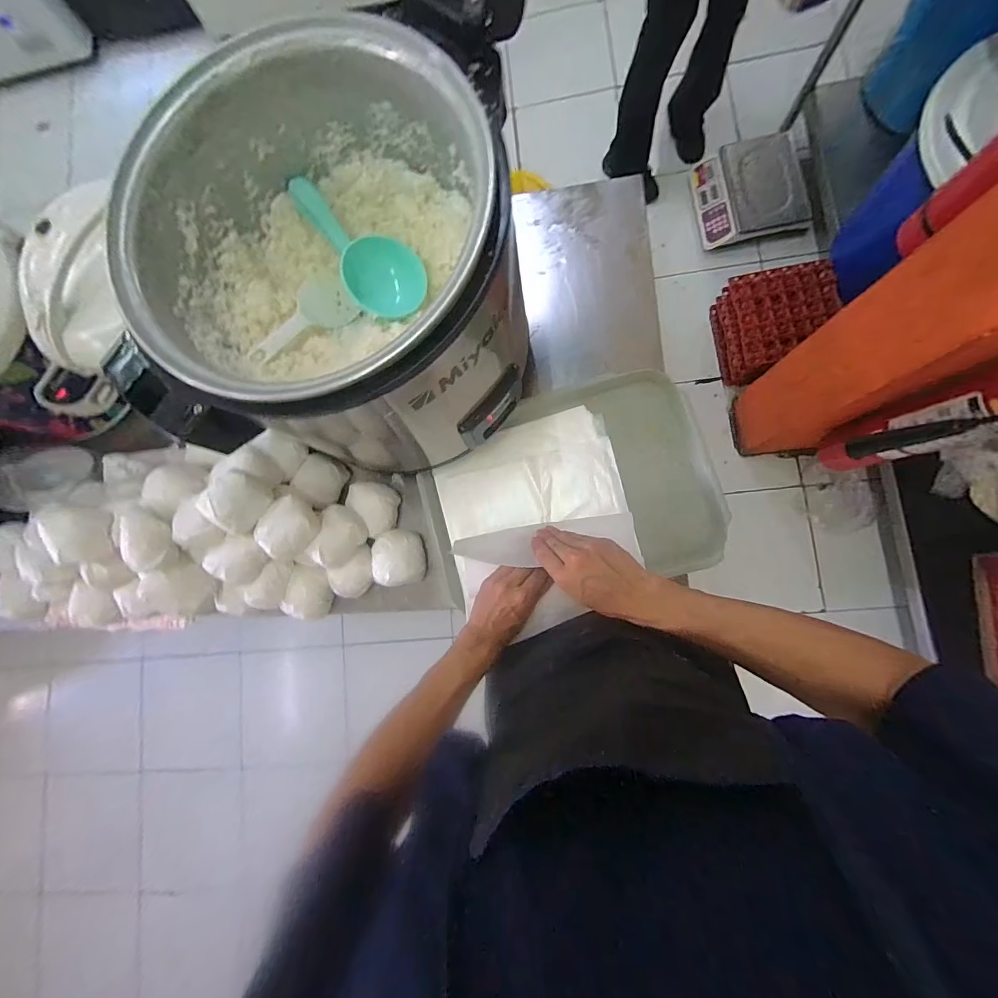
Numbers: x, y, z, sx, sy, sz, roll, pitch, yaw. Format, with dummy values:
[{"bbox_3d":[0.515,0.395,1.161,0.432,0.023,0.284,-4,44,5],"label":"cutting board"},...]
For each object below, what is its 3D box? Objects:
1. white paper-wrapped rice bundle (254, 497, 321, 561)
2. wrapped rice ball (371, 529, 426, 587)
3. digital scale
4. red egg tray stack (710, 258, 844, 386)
[{"bbox_3d":[-0.288,0.039,0.567,0.060,0.051,0.078,41,89,9],"label":"white paper-wrapped rice bundle"},{"bbox_3d":[-0.149,0.086,0.615,0.068,0.053,0.078,-8,82,6],"label":"wrapped rice ball"},{"bbox_3d":[0.868,-1.051,1.438,0.330,0.135,0.308,-8,82,6],"label":"digital scale"},{"bbox_3d":[0.881,-0.550,1.338,0.305,0.190,0.314,-10,82,6],"label":"red egg tray stack"}]

